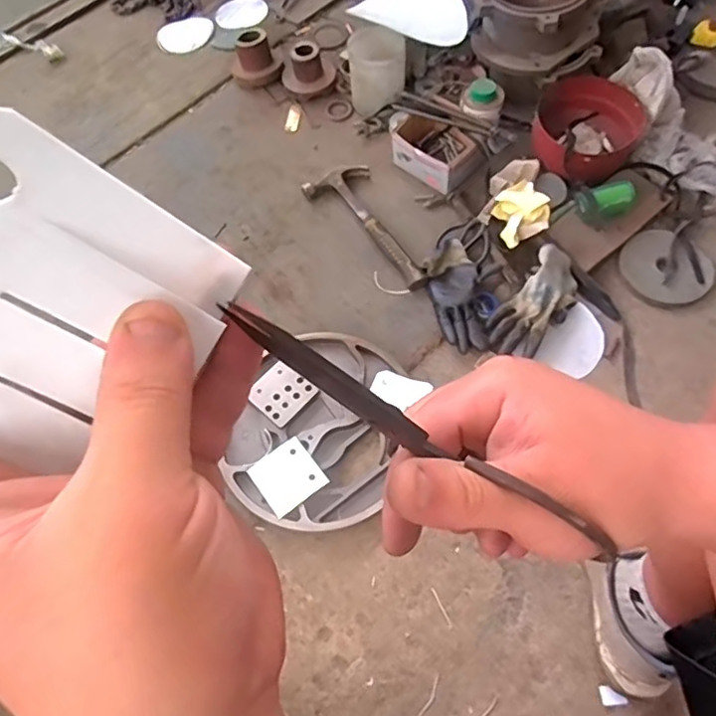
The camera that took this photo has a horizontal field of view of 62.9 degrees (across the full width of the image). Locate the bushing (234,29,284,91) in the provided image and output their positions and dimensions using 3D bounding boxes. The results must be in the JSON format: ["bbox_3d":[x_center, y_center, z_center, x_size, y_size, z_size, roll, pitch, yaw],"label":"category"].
[{"bbox_3d":[-0.234,-0.686,1.346,0.116,0.091,0.100,-14,62,-5],"label":"bushing"}]

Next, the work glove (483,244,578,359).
[{"bbox_3d":[0.302,-0.096,0.997,0.096,0.059,0.209,32,68,18],"label":"work glove"}]

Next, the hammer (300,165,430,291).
[{"bbox_3d":[0.040,-0.262,1.128,0.133,0.046,0.339,-36,66,-16],"label":"hammer"}]

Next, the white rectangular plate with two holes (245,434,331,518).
[{"bbox_3d":[-0.106,0.177,0.883,0.091,0.006,0.093,-36,65,-14],"label":"white rectangular plate with two holes"}]

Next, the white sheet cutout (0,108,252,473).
[{"bbox_3d":[-0.090,-0.013,0.169,0.088,0.087,0.009,-59,31,-2],"label":"white sheet cutout"}]

